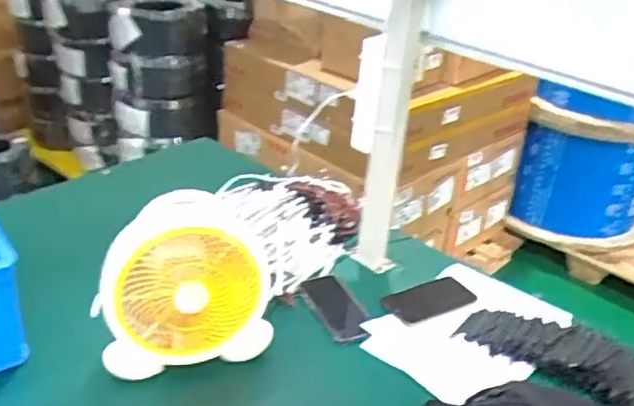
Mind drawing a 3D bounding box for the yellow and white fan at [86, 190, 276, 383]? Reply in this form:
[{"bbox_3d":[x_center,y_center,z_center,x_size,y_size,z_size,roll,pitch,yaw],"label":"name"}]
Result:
[{"bbox_3d":[-0.187,0.096,0.884,0.213,0.231,0.151,-6,31,-19],"label":"yellow and white fan"}]

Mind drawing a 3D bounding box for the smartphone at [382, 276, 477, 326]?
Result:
[{"bbox_3d":[0.184,0.158,1.056,0.163,0.015,0.088,-15,35,-31],"label":"smartphone"}]

